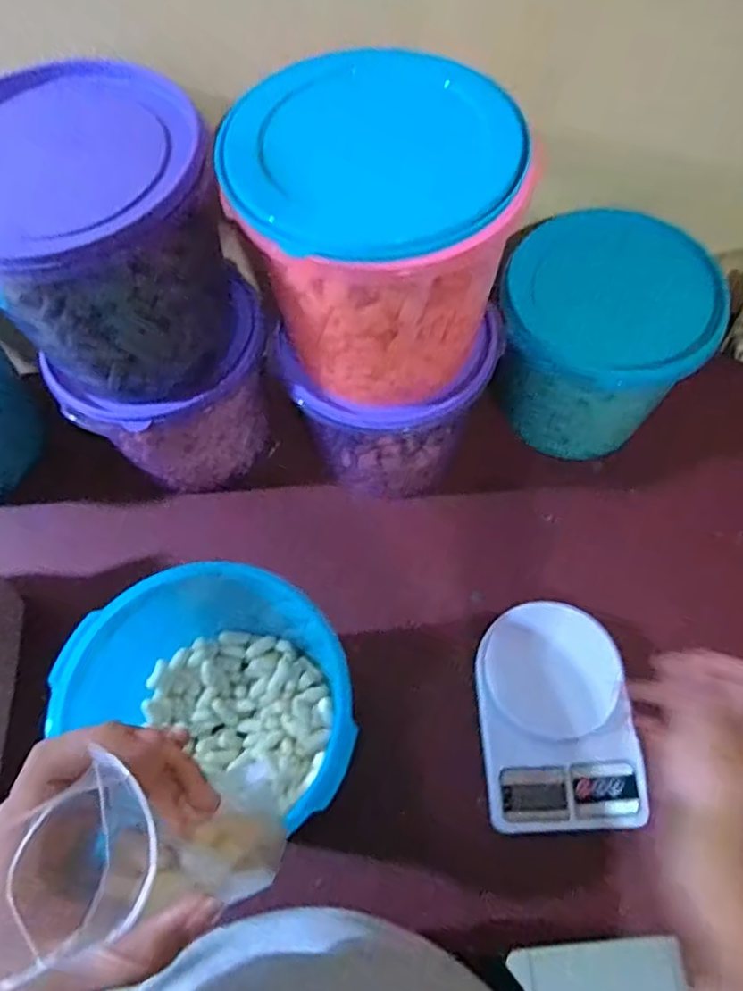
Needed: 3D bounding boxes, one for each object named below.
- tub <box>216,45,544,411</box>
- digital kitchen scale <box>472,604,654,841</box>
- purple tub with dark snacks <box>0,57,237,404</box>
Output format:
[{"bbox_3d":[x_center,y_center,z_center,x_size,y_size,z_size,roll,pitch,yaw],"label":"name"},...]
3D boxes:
[{"bbox_3d":[0.000,-0.186,0.491,0.196,0.202,0.157,-14,65,-6],"label":"tub"},{"bbox_3d":[0.169,0.201,0.584,0.132,0.029,0.194,-2,65,0],"label":"digital kitchen scale"},{"bbox_3d":[-0.219,-0.206,0.518,0.202,0.173,0.189,0,65,1],"label":"purple tub with dark snacks"}]

